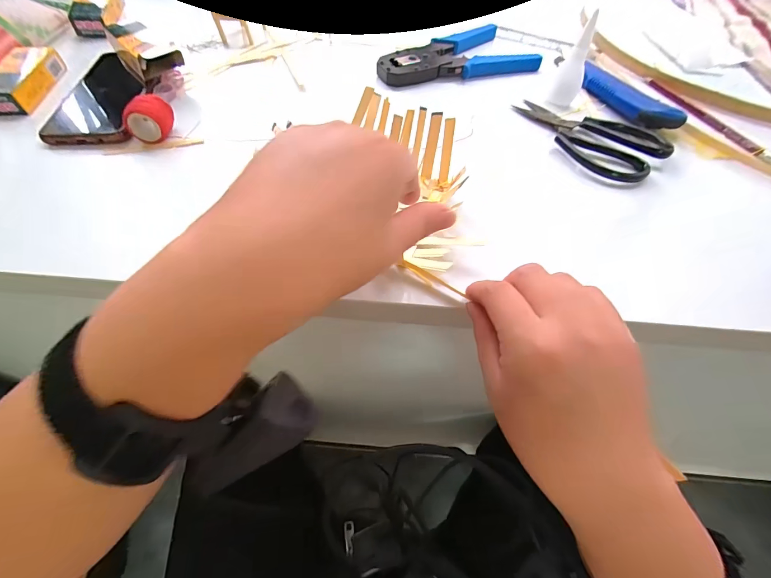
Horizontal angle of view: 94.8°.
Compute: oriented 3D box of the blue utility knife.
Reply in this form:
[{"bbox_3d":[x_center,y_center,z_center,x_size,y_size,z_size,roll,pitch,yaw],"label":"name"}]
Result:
[{"bbox_3d":[0.255,-0.207,0.381,0.033,0.016,0.124,-26,62,-17],"label":"blue utility knife"}]

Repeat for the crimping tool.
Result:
[{"bbox_3d":[0.079,-0.283,0.428,0.190,0.015,0.096,-17,60,-12],"label":"crimping tool"}]

